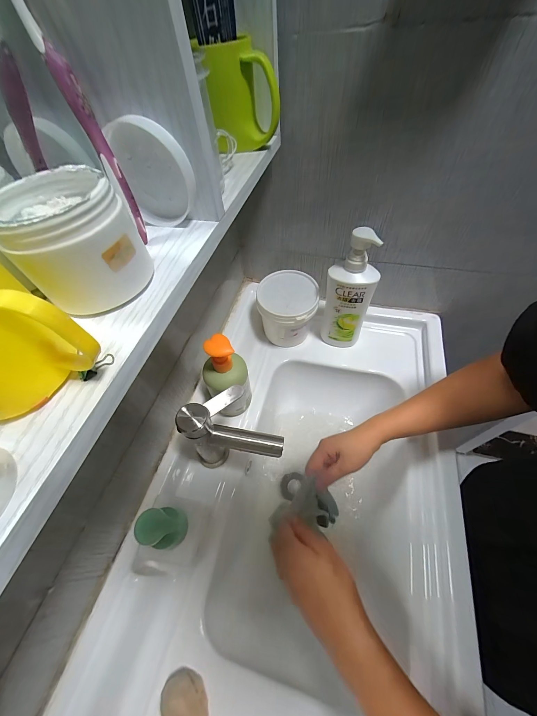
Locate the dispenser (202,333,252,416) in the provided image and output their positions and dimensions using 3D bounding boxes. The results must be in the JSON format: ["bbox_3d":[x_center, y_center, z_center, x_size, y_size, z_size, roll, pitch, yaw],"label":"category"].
[{"bbox_3d":[-0.069,0.023,0.430,0.073,0.151,0.058,-27,57,-14],"label":"dispenser"}]

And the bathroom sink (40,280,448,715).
[{"bbox_3d":[0.059,0.224,0.475,0.458,0.183,0.791,9,56,11],"label":"bathroom sink"}]

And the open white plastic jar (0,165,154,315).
[{"bbox_3d":[-0.132,-0.081,0.186,0.086,0.065,0.076,37,65,27],"label":"open white plastic jar"}]

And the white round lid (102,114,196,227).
[{"bbox_3d":[-0.099,-0.158,0.231,0.068,0.077,0.011,9,56,13],"label":"white round lid"}]

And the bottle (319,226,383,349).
[{"bbox_3d":[0.151,-0.116,0.500,0.084,0.243,0.048,2,55,7],"label":"bottle"}]

